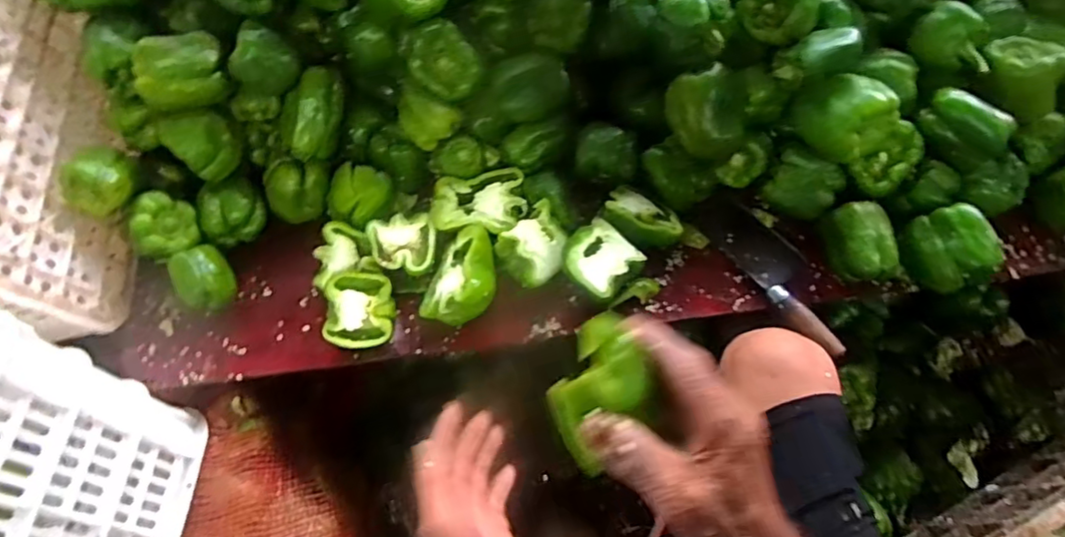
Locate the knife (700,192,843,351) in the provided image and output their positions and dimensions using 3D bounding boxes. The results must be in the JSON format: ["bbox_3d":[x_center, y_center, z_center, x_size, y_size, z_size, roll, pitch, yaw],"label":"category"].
[{"bbox_3d":[0.260,-0.002,0.634,0.057,0.023,0.204,-28,67,-9],"label":"knife"}]

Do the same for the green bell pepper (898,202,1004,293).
[{"bbox_3d":[0.421,-0.019,0.598,0.064,0.062,0.077,-6,66,0],"label":"green bell pepper"}]

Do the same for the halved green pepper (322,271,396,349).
[{"bbox_3d":[-0.181,0.043,0.620,0.068,0.031,0.073,5,66,5],"label":"halved green pepper"}]

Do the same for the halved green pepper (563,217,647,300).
[{"bbox_3d":[0.072,-0.008,0.629,0.074,0.032,0.073,-1,66,3],"label":"halved green pepper"}]

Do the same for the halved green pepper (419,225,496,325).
[{"bbox_3d":[-0.079,0.011,0.638,0.075,0.035,0.103,-22,46,32],"label":"halved green pepper"}]

